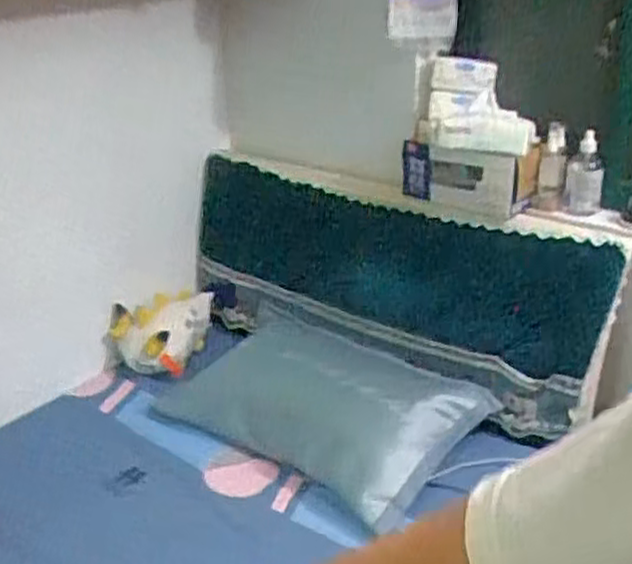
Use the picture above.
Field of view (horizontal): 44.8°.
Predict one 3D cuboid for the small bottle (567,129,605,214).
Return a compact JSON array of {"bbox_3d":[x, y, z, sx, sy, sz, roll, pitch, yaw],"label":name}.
[{"bbox_3d":[0.593,-0.239,1.684,0.076,0.161,0.070,5,24,15],"label":"small bottle"}]

